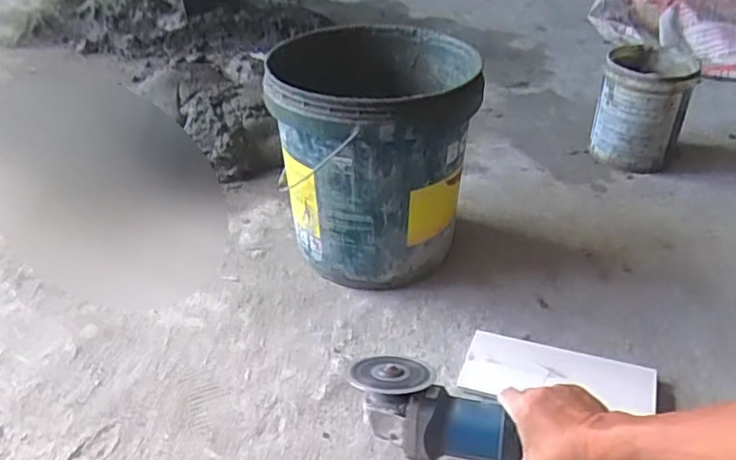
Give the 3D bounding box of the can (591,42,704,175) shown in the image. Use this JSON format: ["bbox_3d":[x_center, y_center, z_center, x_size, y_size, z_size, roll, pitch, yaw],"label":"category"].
[{"bbox_3d":[0.543,-0.245,1.269,0.160,0.203,0.167,0,38,0],"label":"can"}]

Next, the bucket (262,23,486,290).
[{"bbox_3d":[0.001,-0.118,0.984,0.281,0.317,0.297,0,38,0],"label":"bucket"}]

